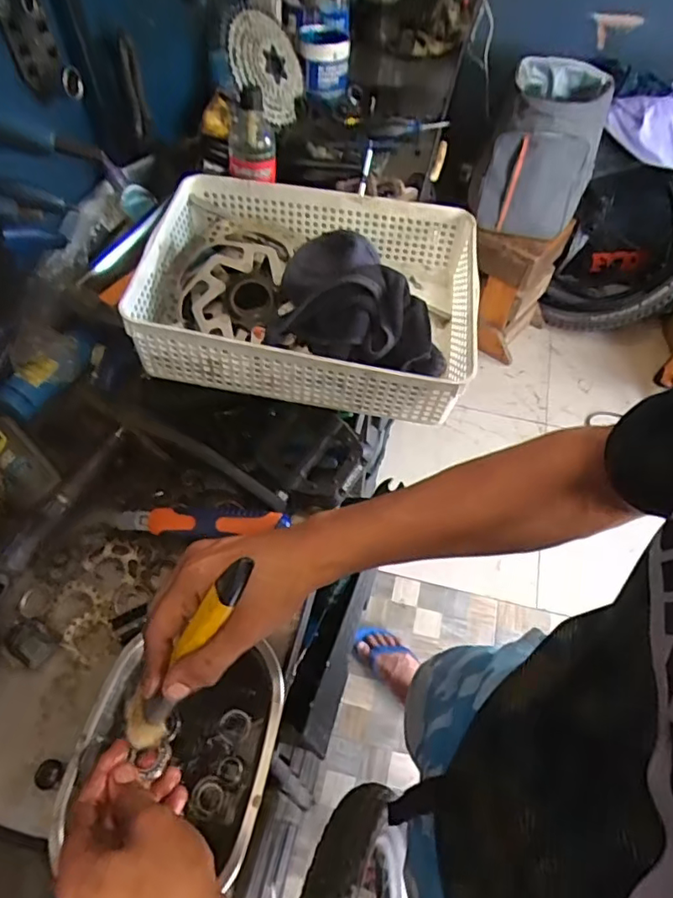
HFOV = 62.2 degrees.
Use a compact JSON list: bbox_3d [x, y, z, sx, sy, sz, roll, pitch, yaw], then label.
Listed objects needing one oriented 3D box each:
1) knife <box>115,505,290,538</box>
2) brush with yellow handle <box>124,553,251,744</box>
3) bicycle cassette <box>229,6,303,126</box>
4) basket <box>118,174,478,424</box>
[{"bbox_3d":[-0.136,0.075,0.568,0.170,0.030,0.029,0,56,-1],"label":"knife"},{"bbox_3d":[-0.100,0.136,0.373,0.027,0.017,0.163,40,109,24],"label":"brush with yellow handle"},{"bbox_3d":[-0.122,-0.686,0.993,0.028,0.160,0.150,10,87,43],"label":"bicycle cassette"},{"bbox_3d":[-0.023,-0.164,0.587,0.324,0.101,0.241,8,56,4],"label":"basket"}]

